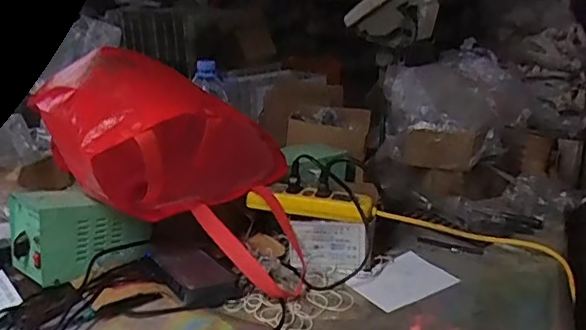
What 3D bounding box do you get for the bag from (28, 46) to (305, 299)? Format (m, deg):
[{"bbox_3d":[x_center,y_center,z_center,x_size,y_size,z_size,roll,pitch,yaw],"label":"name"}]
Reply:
[{"bbox_3d":[-0.156,0.009,0.750,0.313,0.280,0.215,-2,18,-9],"label":"bag"}]

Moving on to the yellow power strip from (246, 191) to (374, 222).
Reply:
[{"bbox_3d":[0.022,0.053,0.776,0.174,0.027,0.036,4,19,14],"label":"yellow power strip"}]

